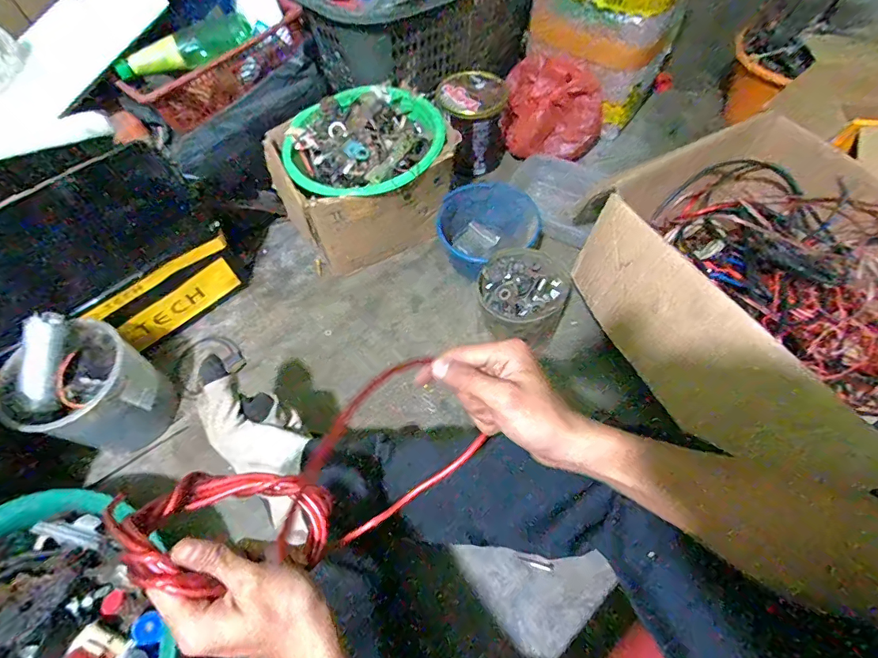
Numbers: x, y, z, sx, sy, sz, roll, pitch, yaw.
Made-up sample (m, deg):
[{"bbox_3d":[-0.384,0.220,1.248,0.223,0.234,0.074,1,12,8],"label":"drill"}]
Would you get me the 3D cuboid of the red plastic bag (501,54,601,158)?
[{"bbox_3d":[0.246,-0.471,0.975,0.218,0.133,0.159,12,62,10],"label":"red plastic bag"}]

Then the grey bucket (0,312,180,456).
[{"bbox_3d":[-0.514,0.092,0.670,0.149,0.172,0.158,-1,60,2],"label":"grey bucket"}]

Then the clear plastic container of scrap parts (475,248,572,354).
[{"bbox_3d":[0.137,-0.049,0.739,0.147,0.077,0.156,16,62,12],"label":"clear plastic container of scrap parts"}]

